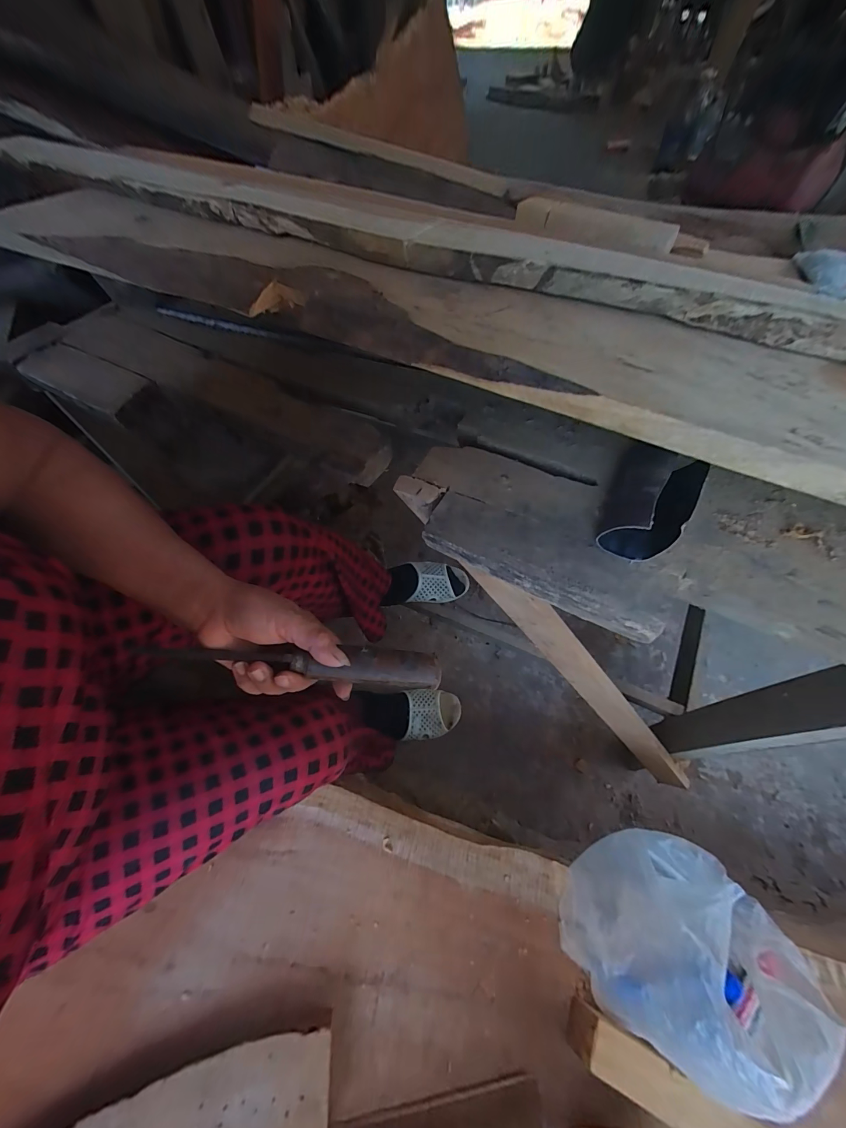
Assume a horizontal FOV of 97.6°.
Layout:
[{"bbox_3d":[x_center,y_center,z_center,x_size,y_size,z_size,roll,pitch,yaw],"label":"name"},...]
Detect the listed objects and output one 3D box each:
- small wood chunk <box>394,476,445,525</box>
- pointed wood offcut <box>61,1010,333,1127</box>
[{"bbox_3d":[-0.004,-0.060,0.341,0.041,0.032,0.018,26,63,14],"label":"small wood chunk"},{"bbox_3d":[-0.194,0.438,0.279,0.243,0.023,0.073,-8,64,-14],"label":"pointed wood offcut"}]

